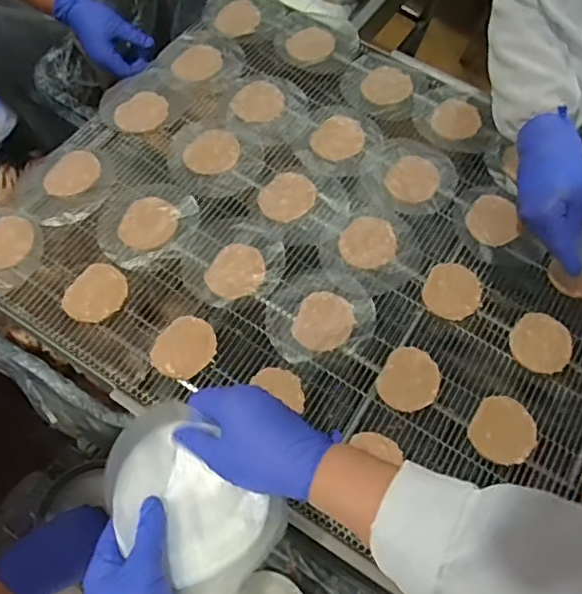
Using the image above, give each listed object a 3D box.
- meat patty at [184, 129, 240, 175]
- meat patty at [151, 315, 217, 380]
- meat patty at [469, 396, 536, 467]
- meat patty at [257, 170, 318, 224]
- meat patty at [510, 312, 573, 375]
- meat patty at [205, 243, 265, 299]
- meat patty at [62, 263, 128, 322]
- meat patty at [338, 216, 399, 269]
[{"bbox_3d":[-0.101,-0.187,0.738,0.071,0.004,0.061,-19,77,-15],"label":"meat patty"},{"bbox_3d":[-0.115,0.053,0.618,0.064,0.009,0.068,6,56,0],"label":"meat patty"},{"bbox_3d":[0.223,0.138,0.595,0.064,0.010,0.066,2,57,-3],"label":"meat patty"},{"bbox_3d":[-0.005,-0.127,0.714,0.062,0.007,0.072,38,62,20],"label":"meat patty"},{"bbox_3d":[0.282,0.051,0.643,0.064,0.006,0.067,-8,72,4],"label":"meat patty"},{"bbox_3d":[-0.063,-0.031,0.661,0.062,0.012,0.066,23,58,11],"label":"meat patty"},{"bbox_3d":[-0.219,-0.005,0.641,0.061,0.009,0.070,28,59,14],"label":"meat patty"},{"bbox_3d":[0.094,-0.067,0.695,0.066,0.011,0.067,2,57,-3],"label":"meat patty"}]

